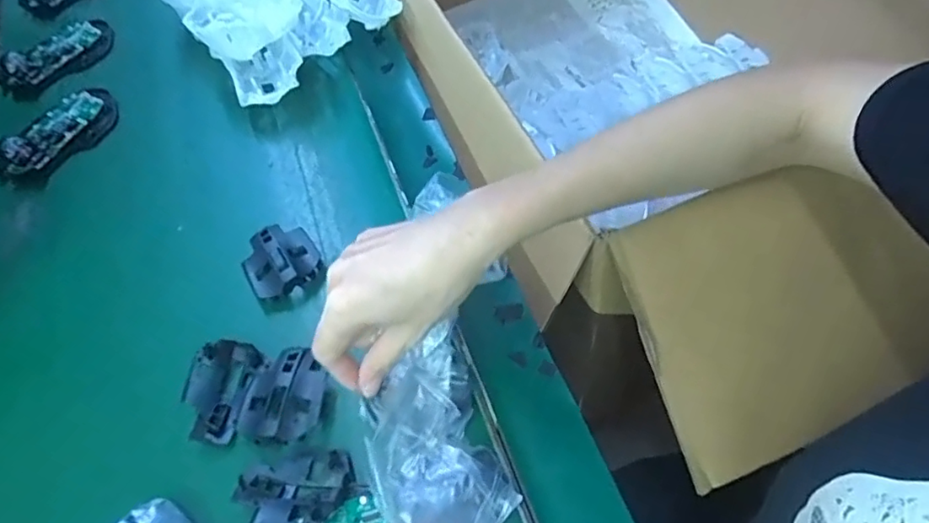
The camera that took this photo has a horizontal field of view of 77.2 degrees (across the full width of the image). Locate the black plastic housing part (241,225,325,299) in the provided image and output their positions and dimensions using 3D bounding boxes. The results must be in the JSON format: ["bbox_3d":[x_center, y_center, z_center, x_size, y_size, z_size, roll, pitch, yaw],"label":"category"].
[{"bbox_3d":[-0.137,-0.001,0.434,0.052,0.020,0.060,-33,60,-15],"label":"black plastic housing part"}]

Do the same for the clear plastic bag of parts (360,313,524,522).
[{"bbox_3d":[-0.019,0.105,0.341,0.072,0.029,0.123,-21,59,-9],"label":"clear plastic bag of parts"}]

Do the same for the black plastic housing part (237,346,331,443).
[{"bbox_3d":[-0.113,0.084,0.372,0.049,0.017,0.063,6,58,9],"label":"black plastic housing part"}]

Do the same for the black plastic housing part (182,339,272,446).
[{"bbox_3d":[-0.160,0.083,0.380,0.041,0.016,0.066,10,59,12],"label":"black plastic housing part"}]

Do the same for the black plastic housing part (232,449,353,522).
[{"bbox_3d":[-0.100,0.137,0.341,0.066,0.019,0.043,-13,57,-3],"label":"black plastic housing part"}]

